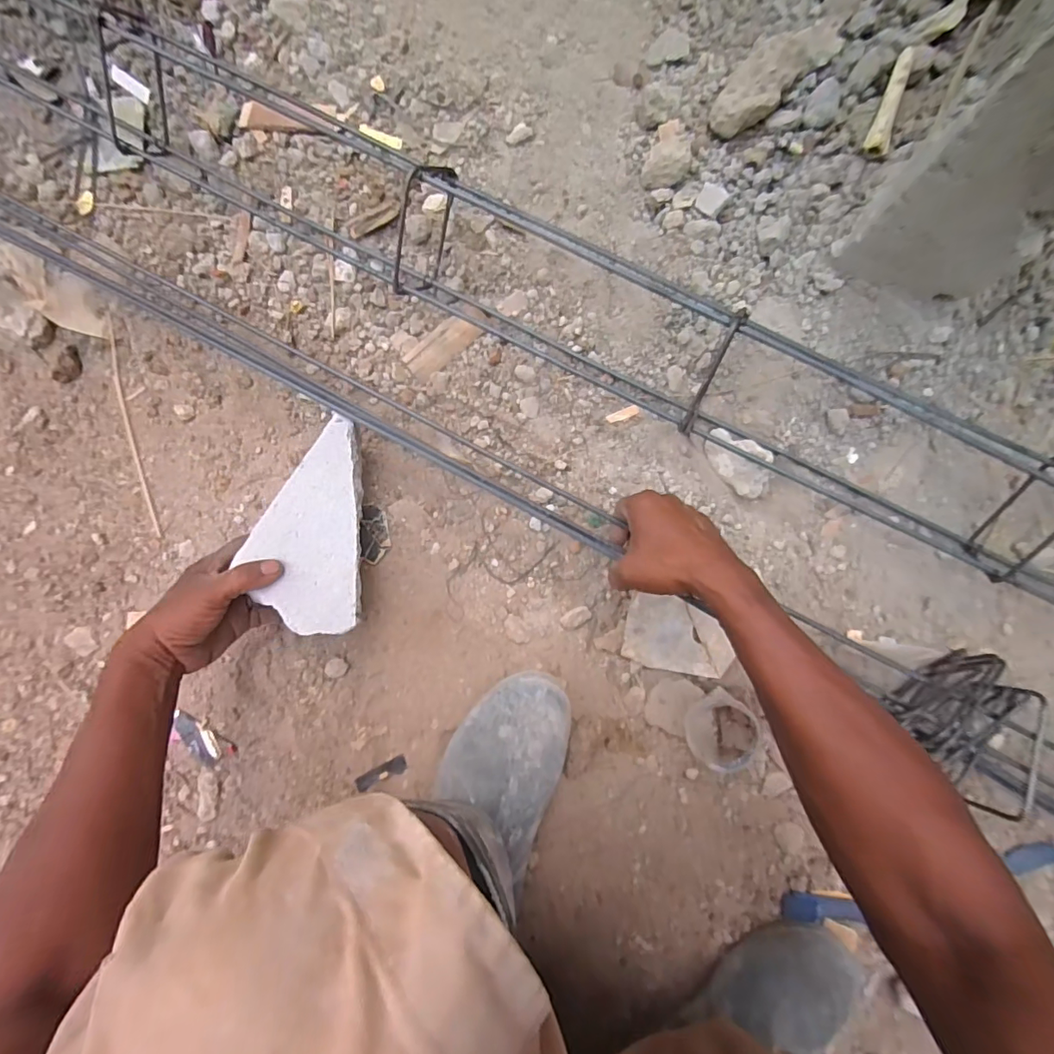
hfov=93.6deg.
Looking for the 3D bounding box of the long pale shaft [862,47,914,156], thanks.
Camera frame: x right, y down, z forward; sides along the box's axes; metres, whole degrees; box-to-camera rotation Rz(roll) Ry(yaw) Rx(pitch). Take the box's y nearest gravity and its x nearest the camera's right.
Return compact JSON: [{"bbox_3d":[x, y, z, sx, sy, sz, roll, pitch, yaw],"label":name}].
[{"bbox_3d":[0.384,-0.444,0.523,0.024,0.024,0.107,21,89,4],"label":"long pale shaft"}]

